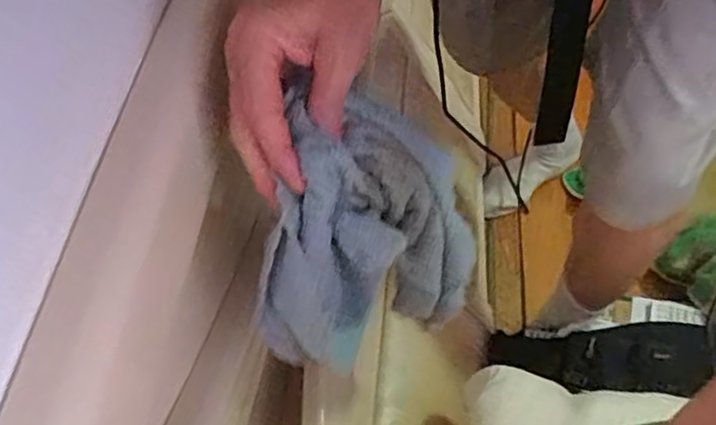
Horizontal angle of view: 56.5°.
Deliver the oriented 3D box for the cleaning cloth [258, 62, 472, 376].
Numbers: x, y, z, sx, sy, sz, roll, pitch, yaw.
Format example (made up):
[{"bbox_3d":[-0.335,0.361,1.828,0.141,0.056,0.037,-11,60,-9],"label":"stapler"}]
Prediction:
[{"bbox_3d":[0.006,0.018,0.393,0.104,0.159,0.106,7,48,14],"label":"cleaning cloth"}]

